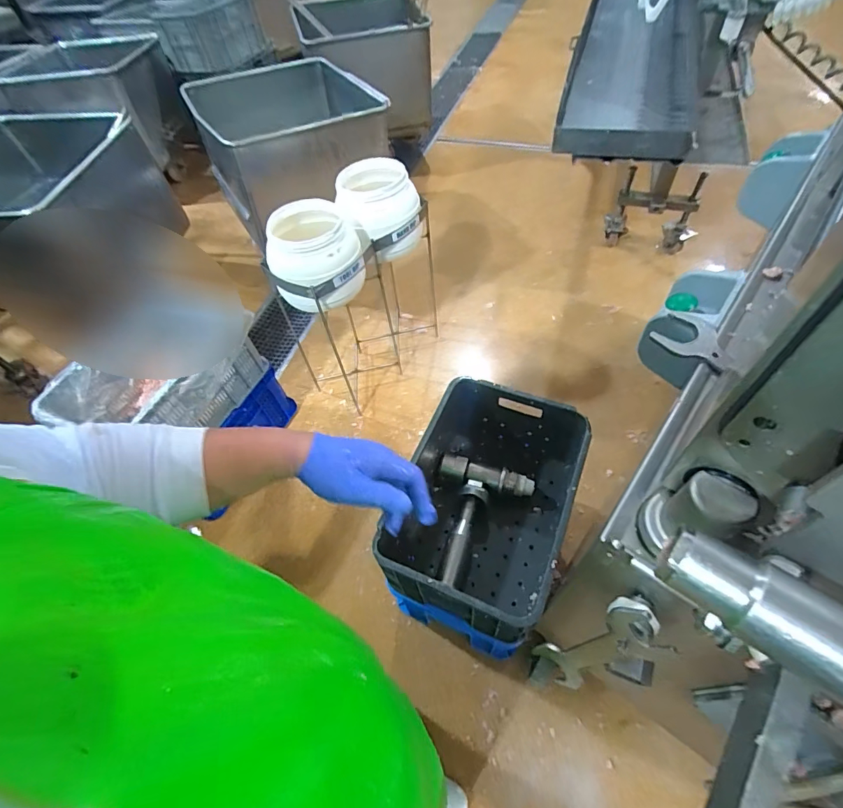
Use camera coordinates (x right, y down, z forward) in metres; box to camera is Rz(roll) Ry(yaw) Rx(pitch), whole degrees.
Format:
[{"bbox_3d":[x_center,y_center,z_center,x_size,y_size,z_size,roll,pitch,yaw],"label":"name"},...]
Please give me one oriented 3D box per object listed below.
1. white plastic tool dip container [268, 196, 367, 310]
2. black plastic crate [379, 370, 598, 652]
[{"bbox_3d":[-0.301,-0.425,1.289,0.268,0.197,0.262,-14,54,-4],"label":"white plastic tool dip container"},{"bbox_3d":[0.155,0.249,1.097,0.375,0.279,0.512,18,58,17],"label":"black plastic crate"}]

